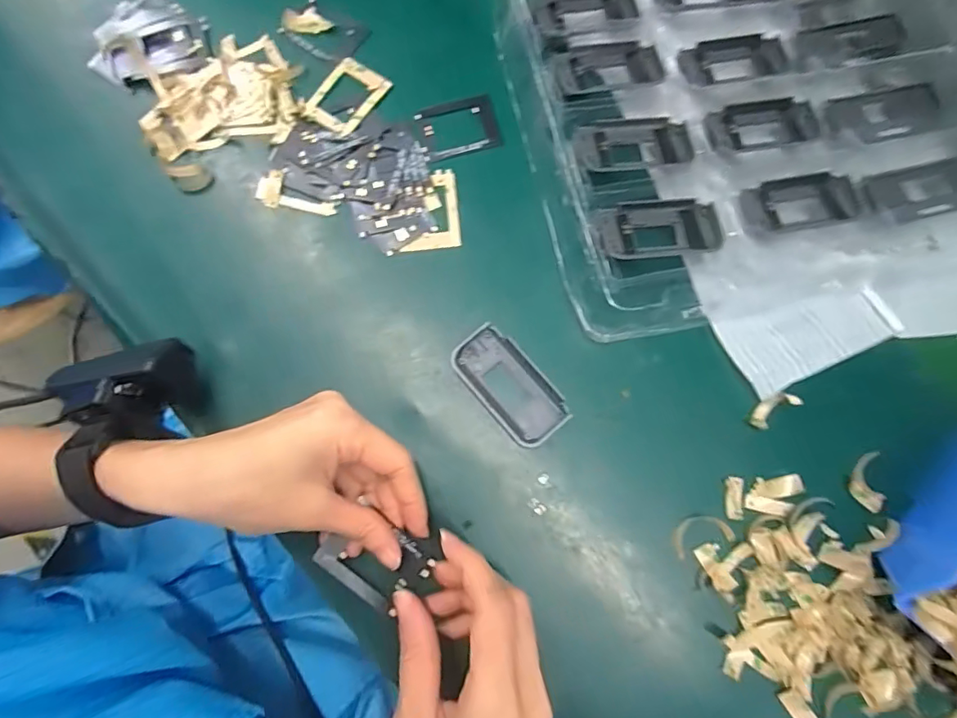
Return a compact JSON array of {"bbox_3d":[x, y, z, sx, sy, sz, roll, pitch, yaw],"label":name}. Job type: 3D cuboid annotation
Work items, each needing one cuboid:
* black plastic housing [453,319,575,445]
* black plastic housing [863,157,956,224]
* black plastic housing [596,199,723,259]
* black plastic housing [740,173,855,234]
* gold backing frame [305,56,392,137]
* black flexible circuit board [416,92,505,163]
[{"bbox_3d":[0.019,0.016,0.312,0.037,0.010,0.076,-40,81,-10],"label":"black plastic housing"},{"bbox_3d":[0.290,-0.108,0.336,0.082,0.015,0.036,-13,77,-5],"label":"black plastic housing"},{"bbox_3d":[0.110,-0.079,0.314,0.073,0.009,0.036,-7,77,-4],"label":"black plastic housing"},{"bbox_3d":[0.207,-0.100,0.331,0.074,0.007,0.036,-9,77,-4],"label":"black plastic housing"},{"bbox_3d":[-0.091,-0.181,0.355,0.039,0.004,0.054,35,78,6],"label":"gold backing frame"},{"bbox_3d":[-0.015,-0.157,0.351,0.055,0.004,0.041,-12,77,-5],"label":"black flexible circuit board"}]

